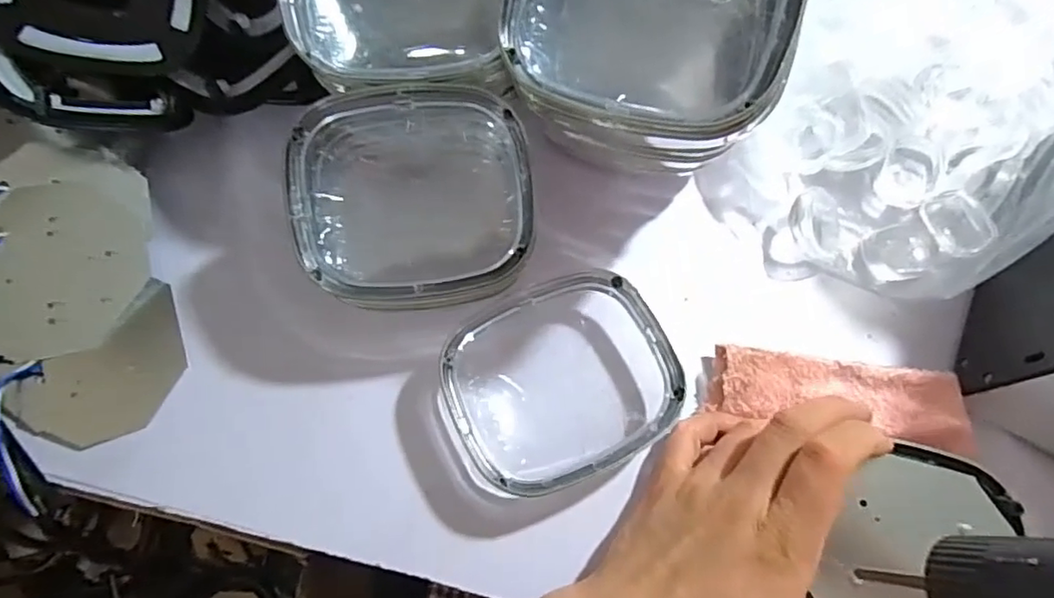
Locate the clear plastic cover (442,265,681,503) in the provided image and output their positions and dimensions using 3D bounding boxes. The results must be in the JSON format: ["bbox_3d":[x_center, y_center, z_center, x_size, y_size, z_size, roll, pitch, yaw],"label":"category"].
[{"bbox_3d":[0.017,0.044,0.309,0.118,0.027,0.097,-22,71,-10],"label":"clear plastic cover"}]

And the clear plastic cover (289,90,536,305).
[{"bbox_3d":[-0.056,-0.051,0.293,0.113,0.028,0.106,-5,93,1],"label":"clear plastic cover"}]

